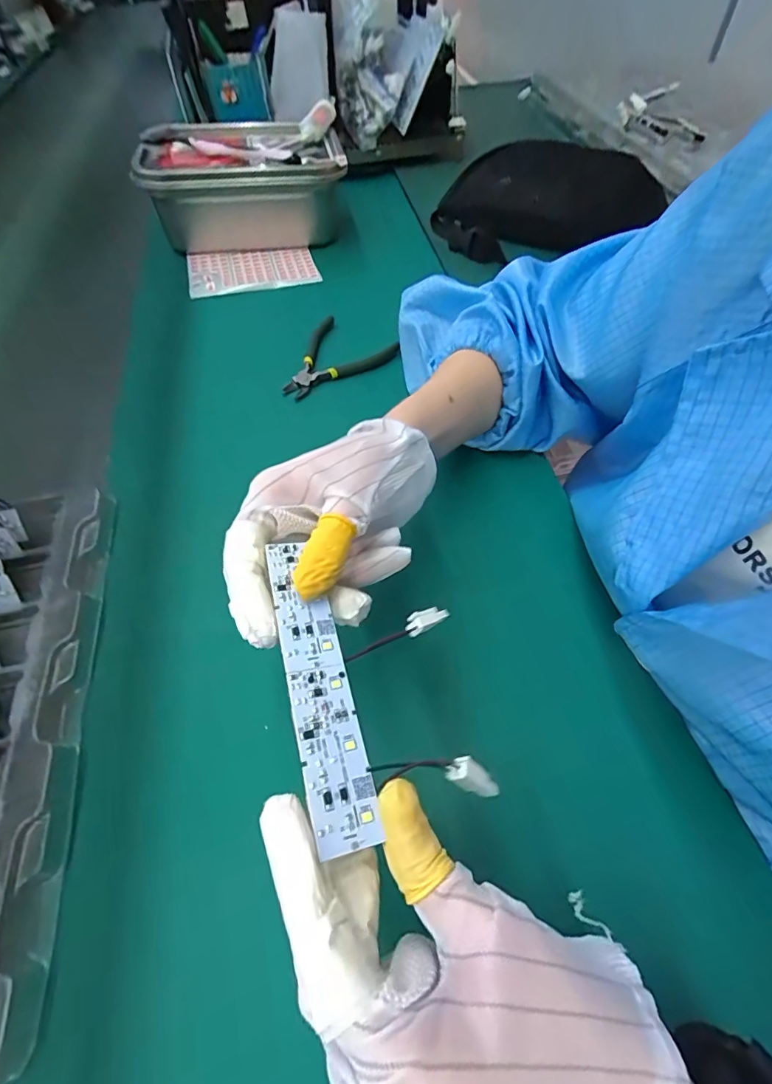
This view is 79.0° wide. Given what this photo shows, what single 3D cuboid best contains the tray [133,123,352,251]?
[{"bbox_3d":[-0.165,-0.435,0.572,0.226,0.094,0.150,-10,56,-5],"label":"tray"}]

